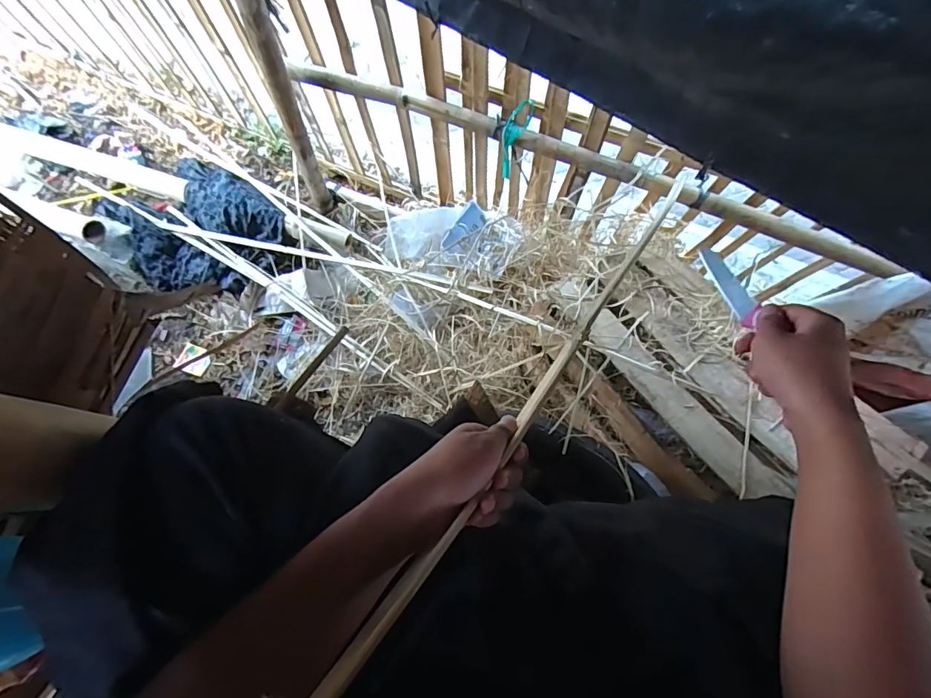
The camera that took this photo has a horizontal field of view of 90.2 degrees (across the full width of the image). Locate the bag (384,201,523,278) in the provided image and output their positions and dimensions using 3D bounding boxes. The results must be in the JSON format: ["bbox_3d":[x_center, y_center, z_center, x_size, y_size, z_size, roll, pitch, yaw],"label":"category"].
[{"bbox_3d":[-0.035,-0.293,1.209,0.348,0.069,0.205,13,73,3],"label":"bag"}]

